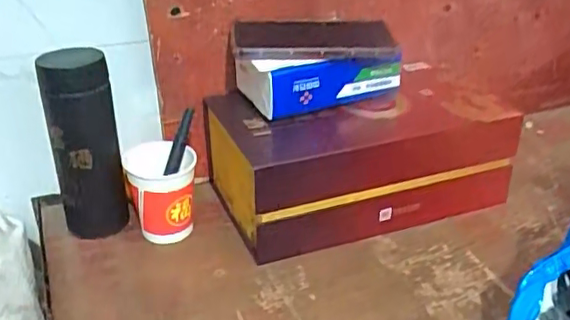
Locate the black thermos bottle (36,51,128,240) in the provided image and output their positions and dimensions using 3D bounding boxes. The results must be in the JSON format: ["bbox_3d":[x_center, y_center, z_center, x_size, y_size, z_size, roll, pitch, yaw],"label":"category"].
[{"bbox_3d":[-0.198,-0.011,0.593,0.064,0.190,0.062,-13,30,-20],"label":"black thermos bottle"}]

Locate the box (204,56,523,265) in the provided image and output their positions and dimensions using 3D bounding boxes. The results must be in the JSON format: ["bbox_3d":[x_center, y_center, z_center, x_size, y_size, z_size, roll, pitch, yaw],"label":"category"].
[{"bbox_3d":[0.080,-0.008,0.662,0.311,0.119,0.163,-12,30,-19],"label":"box"}]

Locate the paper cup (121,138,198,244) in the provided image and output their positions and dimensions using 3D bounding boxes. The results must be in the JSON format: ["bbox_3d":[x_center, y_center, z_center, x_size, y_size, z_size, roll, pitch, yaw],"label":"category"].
[{"bbox_3d":[-0.123,0.038,0.609,0.068,0.094,0.069,-10,29,-16],"label":"paper cup"}]

